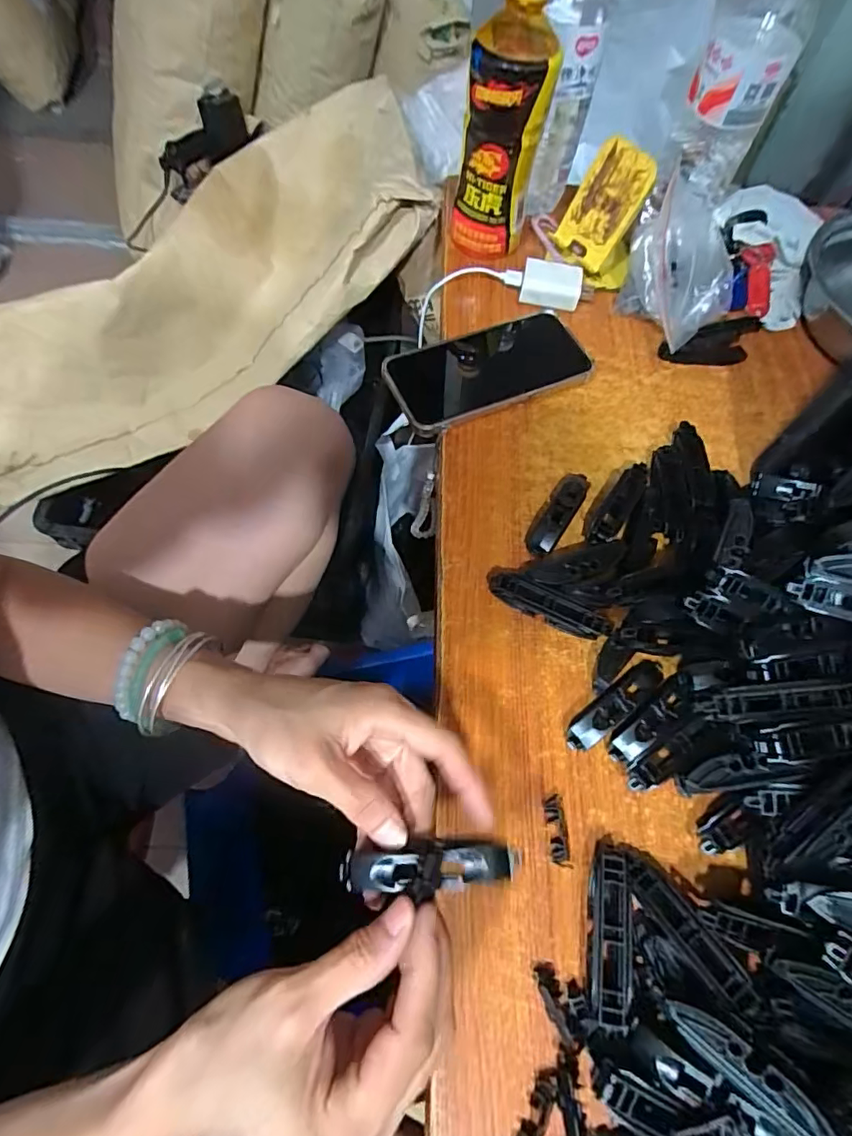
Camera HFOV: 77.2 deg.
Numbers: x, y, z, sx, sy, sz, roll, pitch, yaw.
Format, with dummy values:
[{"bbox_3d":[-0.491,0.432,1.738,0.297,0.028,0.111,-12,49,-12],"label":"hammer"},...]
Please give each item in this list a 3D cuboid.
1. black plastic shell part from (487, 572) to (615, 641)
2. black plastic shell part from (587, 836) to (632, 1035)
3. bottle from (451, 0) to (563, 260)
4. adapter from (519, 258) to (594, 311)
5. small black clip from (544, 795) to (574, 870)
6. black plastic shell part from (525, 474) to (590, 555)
[{"bbox_3d":[0.081,0.027,0.357,0.084,0.017,0.019,26,66,9],"label":"black plastic shell part"},{"bbox_3d":[0.096,0.189,0.279,0.021,0.015,0.083,9,64,1],"label":"black plastic shell part"},{"bbox_3d":[0.064,-0.361,0.443,0.066,0.197,0.060,15,64,4],"label":"bottle"},{"bbox_3d":[0.121,-0.258,0.485,0.069,0.026,0.038,6,64,-1],"label":"adapter"},{"bbox_3d":[0.076,0.151,0.306,0.011,0.004,0.037,-2,64,-4],"label":"small black clip"},{"bbox_3d":[0.098,-0.043,0.395,0.023,0.015,0.081,32,67,12],"label":"black plastic shell part"}]

